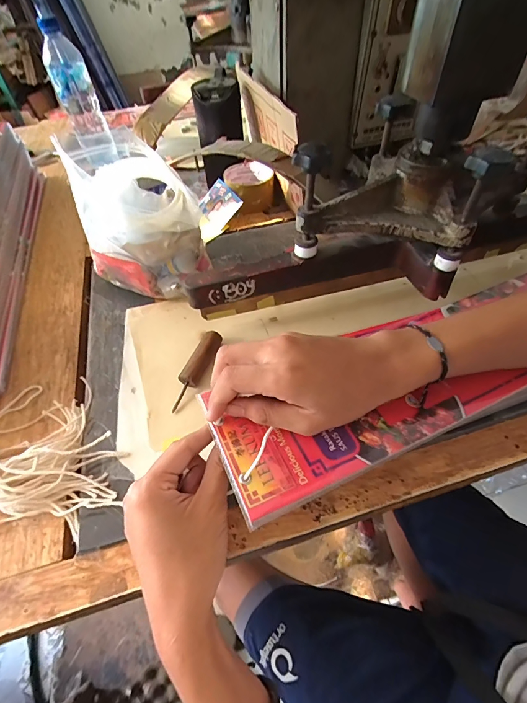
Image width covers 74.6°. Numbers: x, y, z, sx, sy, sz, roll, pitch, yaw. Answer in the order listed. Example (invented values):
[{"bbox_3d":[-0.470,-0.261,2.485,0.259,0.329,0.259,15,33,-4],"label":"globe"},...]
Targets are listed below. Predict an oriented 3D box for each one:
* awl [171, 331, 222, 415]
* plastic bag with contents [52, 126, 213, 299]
[{"bbox_3d":[-0.068,0.018,0.359,0.022,0.020,0.091,16,54,16],"label":"awl"},{"bbox_3d":[-0.145,-0.148,0.412,0.128,0.152,0.133,-25,53,-16],"label":"plastic bag with contents"}]

